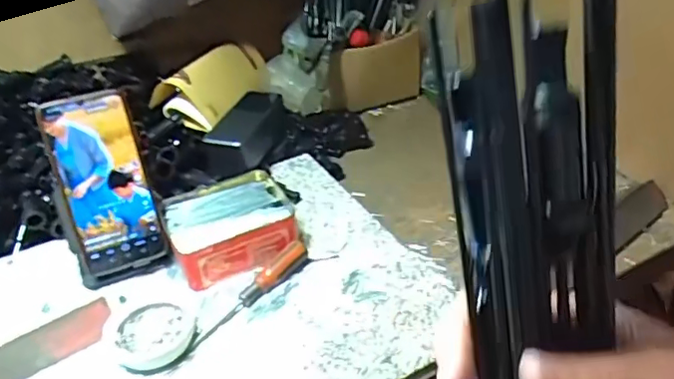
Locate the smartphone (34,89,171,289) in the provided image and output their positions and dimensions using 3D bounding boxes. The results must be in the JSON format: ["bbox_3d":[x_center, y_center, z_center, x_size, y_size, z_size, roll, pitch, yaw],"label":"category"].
[{"bbox_3d":[-0.222,0.000,0.537,0.084,0.178,0.015,-14,12,-11],"label":"smartphone"}]

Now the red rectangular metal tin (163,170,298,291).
[{"bbox_3d":[-0.109,0.035,0.577,0.119,0.038,0.111,-16,37,-14],"label":"red rectangular metal tin"}]

